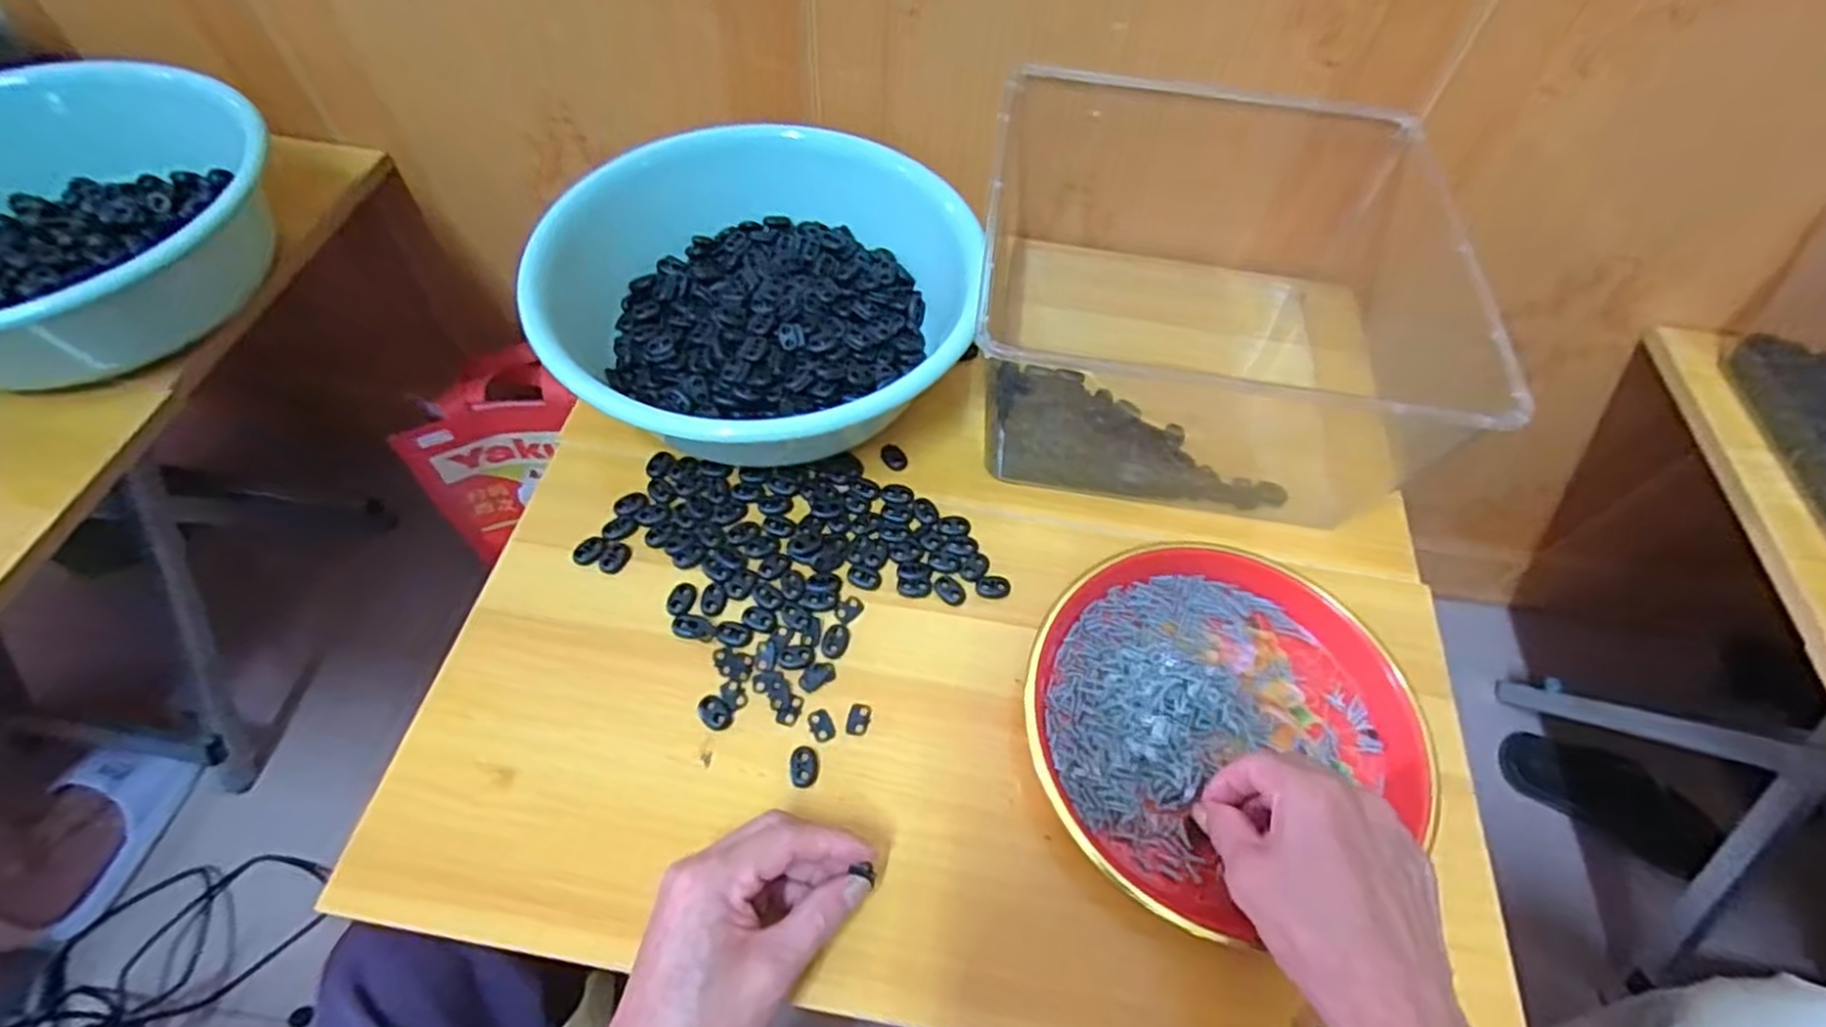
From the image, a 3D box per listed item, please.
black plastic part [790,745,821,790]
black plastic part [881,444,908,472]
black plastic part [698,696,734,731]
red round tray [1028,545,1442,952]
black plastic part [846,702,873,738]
[{"bbox_3d":[-0.061,0.143,0.439,0.016,0.004,0.022,-1,57,-4],"label":"black plastic part"},{"bbox_3d":[-0.013,-0.040,0.553,0.020,0.006,0.015,36,62,18],"label":"black plastic part"},{"bbox_3d":[-0.114,0.115,0.446,0.021,0.004,0.016,38,63,19],"label":"black plastic part"},{"bbox_3d":[0.172,0.109,0.444,0.213,0.026,0.195,1,57,-2],"label":"red round tray"},{"bbox_3d":[-0.031,0.119,0.450,0.013,0.004,0.020,14,58,6],"label":"black plastic part"}]

